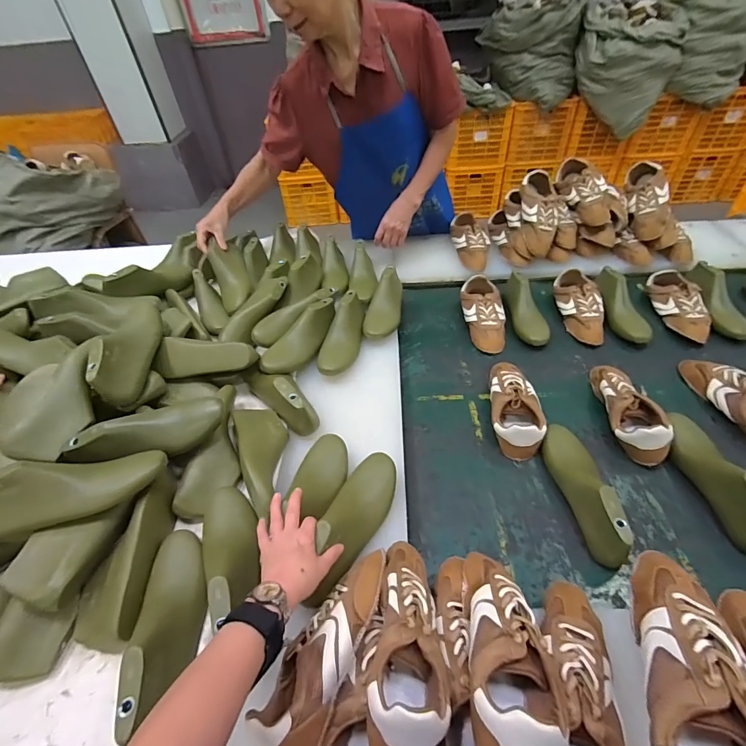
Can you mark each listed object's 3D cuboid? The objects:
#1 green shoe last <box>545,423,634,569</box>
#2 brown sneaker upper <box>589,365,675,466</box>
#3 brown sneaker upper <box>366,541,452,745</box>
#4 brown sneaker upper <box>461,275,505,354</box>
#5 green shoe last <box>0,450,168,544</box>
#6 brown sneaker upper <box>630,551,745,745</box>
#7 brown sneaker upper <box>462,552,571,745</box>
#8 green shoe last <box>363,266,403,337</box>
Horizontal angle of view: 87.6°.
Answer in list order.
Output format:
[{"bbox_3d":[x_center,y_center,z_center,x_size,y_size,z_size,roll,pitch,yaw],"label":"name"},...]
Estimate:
[{"bbox_3d":[0.352,0.186,0.655,0.078,0.091,0.244,-1,47,5],"label":"green shoe last"},{"bbox_3d":[0.505,0.062,0.768,0.091,0.073,0.235,1,47,8],"label":"brown sneaker upper"},{"bbox_3d":[0.043,0.305,0.460,0.083,0.090,0.232,-1,31,6],"label":"brown sneaker upper"},{"bbox_3d":[0.283,-0.155,1.001,0.098,0.063,0.228,-1,47,6],"label":"brown sneaker upper"},{"bbox_3d":[-0.436,0.170,0.571,0.242,0.103,0.068,-12,44,-29],"label":"green shoe last"},{"bbox_3d":[0.288,0.268,0.350,0.085,0.075,0.228,11,37,17],"label":"brown sneaker upper"},{"bbox_3d":[0.151,0.307,0.450,0.096,0.074,0.230,-3,25,4],"label":"brown sneaker upper"},{"bbox_3d":[0.031,-0.178,0.960,0.080,0.078,0.229,6,48,12],"label":"green shoe last"}]

